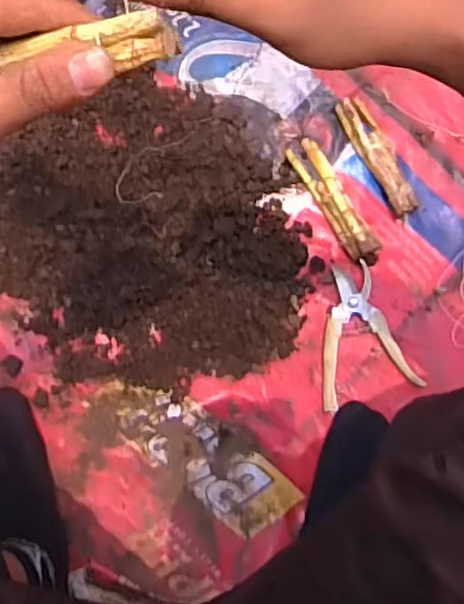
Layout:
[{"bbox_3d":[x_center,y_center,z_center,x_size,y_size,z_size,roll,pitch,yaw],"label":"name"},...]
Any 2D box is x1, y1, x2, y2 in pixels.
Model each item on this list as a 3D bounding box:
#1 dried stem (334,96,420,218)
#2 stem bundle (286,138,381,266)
[{"bbox_3d":[0.164,-0.162,0.743,0.036,0.021,0.143,-27,83,-4],"label":"dried stem"},{"bbox_3d":[0.112,-0.112,0.732,0.037,0.032,0.152,-26,83,-4],"label":"stem bundle"}]

